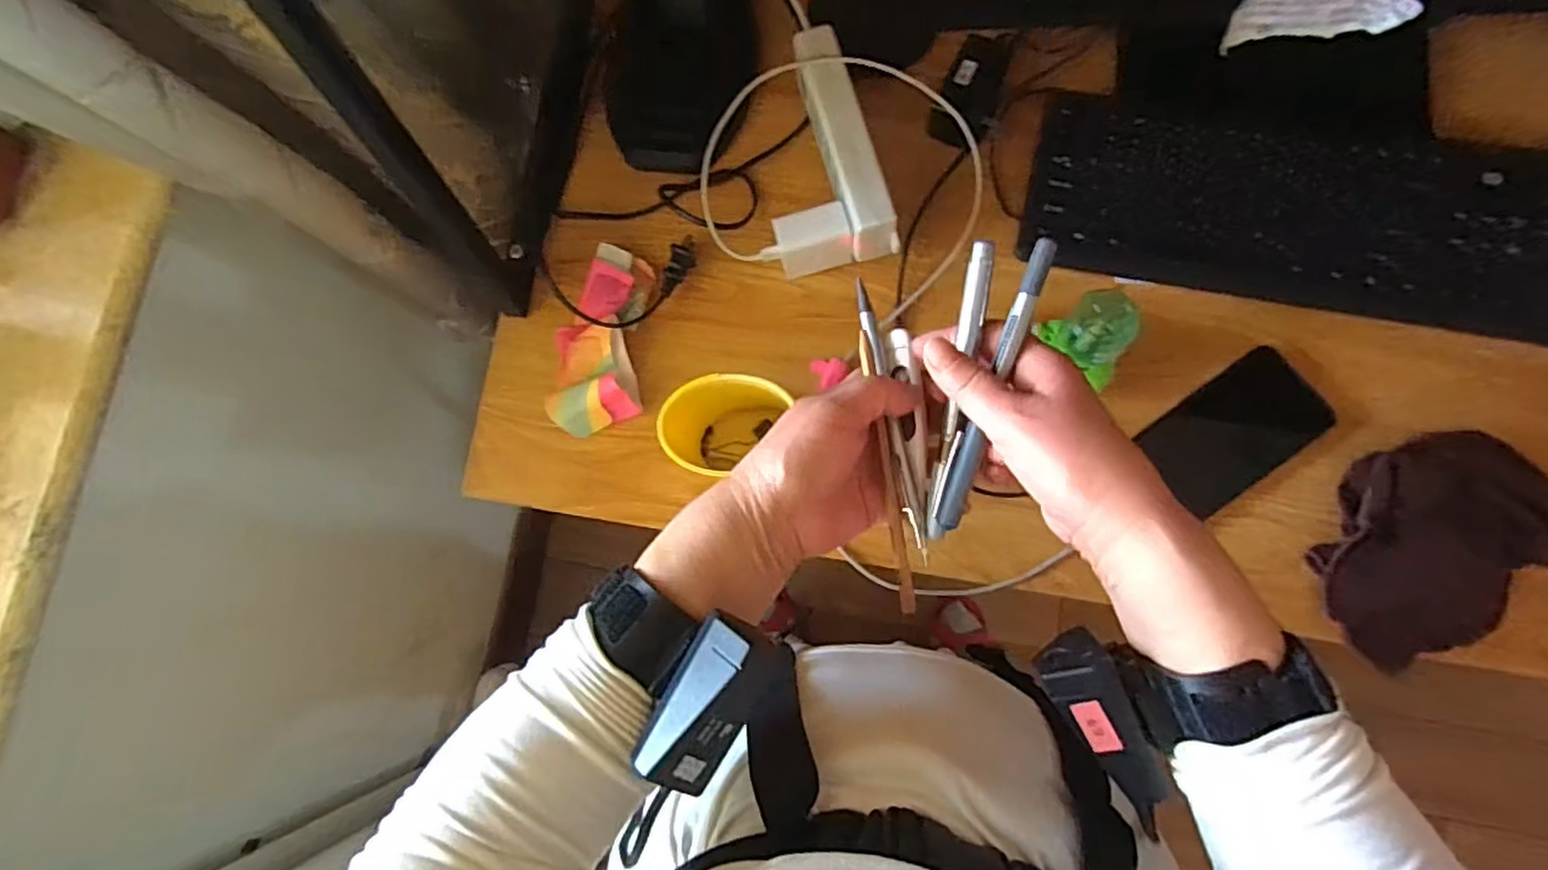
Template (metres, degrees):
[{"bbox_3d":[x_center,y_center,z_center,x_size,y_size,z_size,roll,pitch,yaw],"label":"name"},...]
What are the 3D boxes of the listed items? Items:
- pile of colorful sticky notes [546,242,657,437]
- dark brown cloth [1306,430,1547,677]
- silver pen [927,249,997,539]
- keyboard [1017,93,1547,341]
[{"bbox_3d":[-0.143,-0.080,0.561,0.076,0.030,0.160,4,81,8],"label":"pile of colorful sticky notes"},{"bbox_3d":[0.452,0.082,0.467,0.123,0.036,0.165,26,85,10],"label":"dark brown cloth"},{"bbox_3d":[0.088,-0.019,0.331,0.011,0.015,0.142,9,102,7],"label":"silver pen"},{"bbox_3d":[0.410,-0.166,0.505,0.419,0.019,0.128,11,82,9],"label":"keyboard"}]

